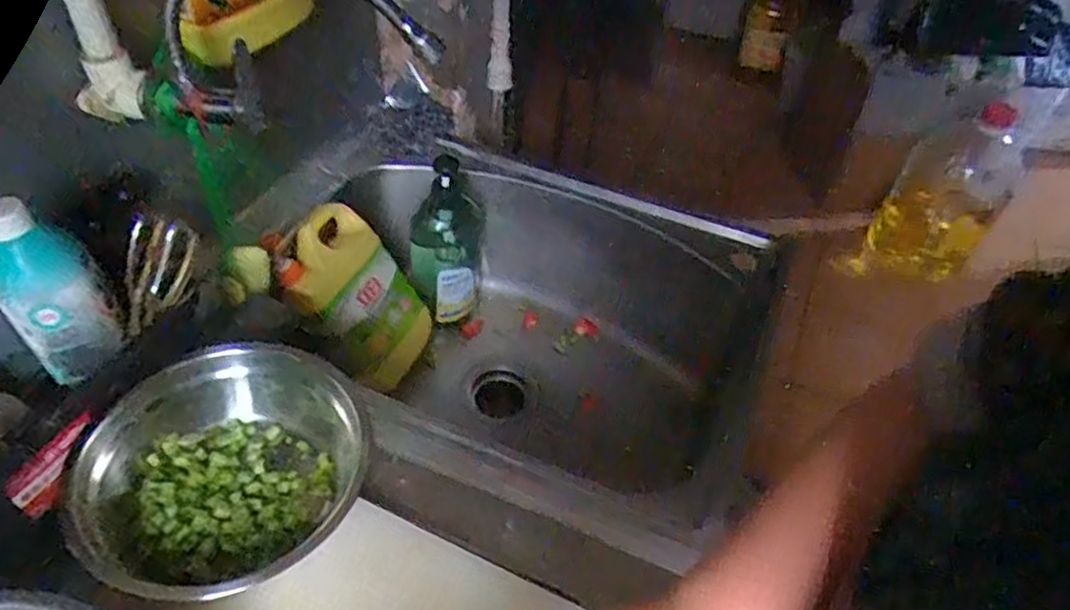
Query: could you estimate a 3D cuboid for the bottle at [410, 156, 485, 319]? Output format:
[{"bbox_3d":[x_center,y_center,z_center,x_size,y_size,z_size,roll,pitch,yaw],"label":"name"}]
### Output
[{"bbox_3d":[-0.120,-0.091,0.949,0.093,0.207,0.113,1,46,-4],"label":"bottle"}]

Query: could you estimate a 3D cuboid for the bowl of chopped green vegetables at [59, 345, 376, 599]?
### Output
[{"bbox_3d":[-0.232,0.114,0.545,0.205,0.077,0.196,3,46,-3],"label":"bowl of chopped green vegetables"}]

